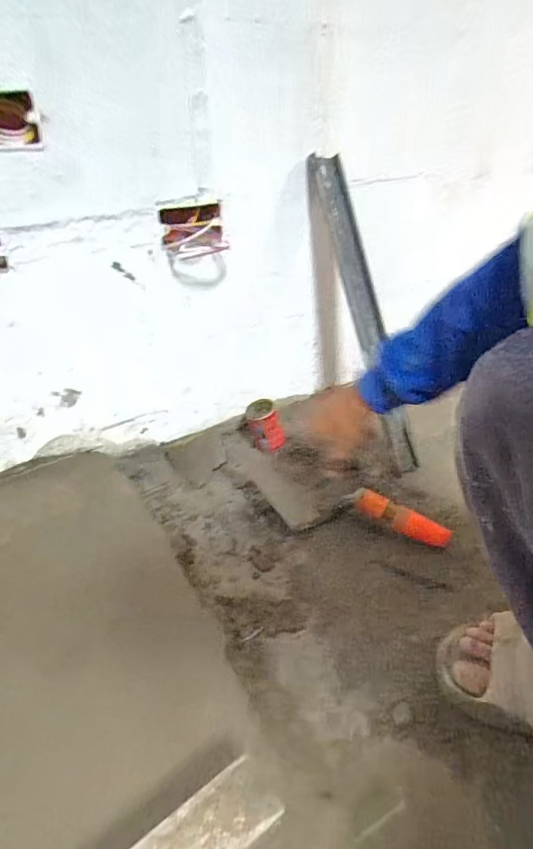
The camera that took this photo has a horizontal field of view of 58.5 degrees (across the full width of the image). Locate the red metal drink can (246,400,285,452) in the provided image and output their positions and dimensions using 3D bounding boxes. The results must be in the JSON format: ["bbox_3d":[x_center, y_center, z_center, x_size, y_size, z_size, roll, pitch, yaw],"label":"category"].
[{"bbox_3d":[0.000,0.003,0.852,0.066,0.074,0.062,-8,34,-8],"label":"red metal drink can"}]

